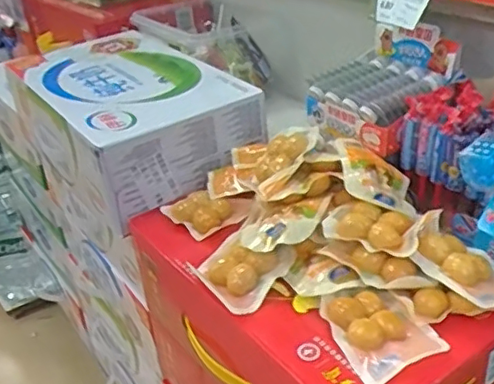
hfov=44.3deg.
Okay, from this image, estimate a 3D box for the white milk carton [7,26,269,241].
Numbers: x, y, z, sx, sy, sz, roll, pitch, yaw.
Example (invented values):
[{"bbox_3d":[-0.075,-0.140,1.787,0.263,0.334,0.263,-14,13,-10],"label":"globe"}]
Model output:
[{"bbox_3d":[-0.150,-0.102,0.767,0.206,0.112,0.332,-21,34,-27],"label":"white milk carton"}]

